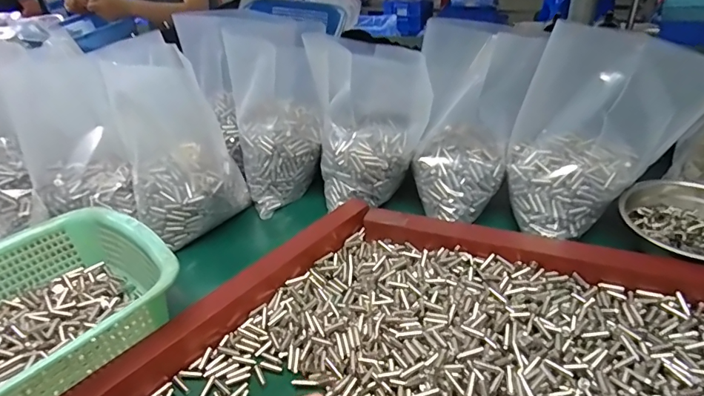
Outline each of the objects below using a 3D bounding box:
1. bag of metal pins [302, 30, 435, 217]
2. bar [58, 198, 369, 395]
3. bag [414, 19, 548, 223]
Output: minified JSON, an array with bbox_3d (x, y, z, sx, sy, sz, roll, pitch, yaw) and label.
[{"bbox_3d":[0.019,-0.092,0.542,0.125,0.180,0.097,-11,36,-7],"label":"bag of metal pins"},{"bbox_3d":[-0.126,0.108,0.417,0.034,0.038,0.396,26,47,36],"label":"bar"},{"bbox_3d":[0.131,-0.087,0.495,0.116,0.185,0.115,4,37,13],"label":"bag"}]

